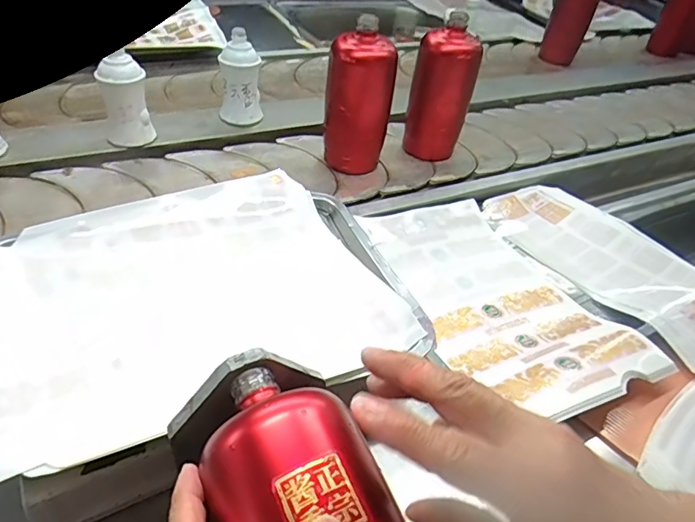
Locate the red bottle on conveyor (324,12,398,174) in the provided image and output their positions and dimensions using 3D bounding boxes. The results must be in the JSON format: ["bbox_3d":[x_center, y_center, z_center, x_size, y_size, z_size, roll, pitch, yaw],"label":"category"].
[{"bbox_3d":[0.012,-0.202,0.650,0.069,0.170,0.061,-16,46,-25],"label":"red bottle on conveyor"}]

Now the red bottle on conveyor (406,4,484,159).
[{"bbox_3d":[0.133,-0.244,0.715,0.079,0.180,0.062,11,41,4],"label":"red bottle on conveyor"}]

